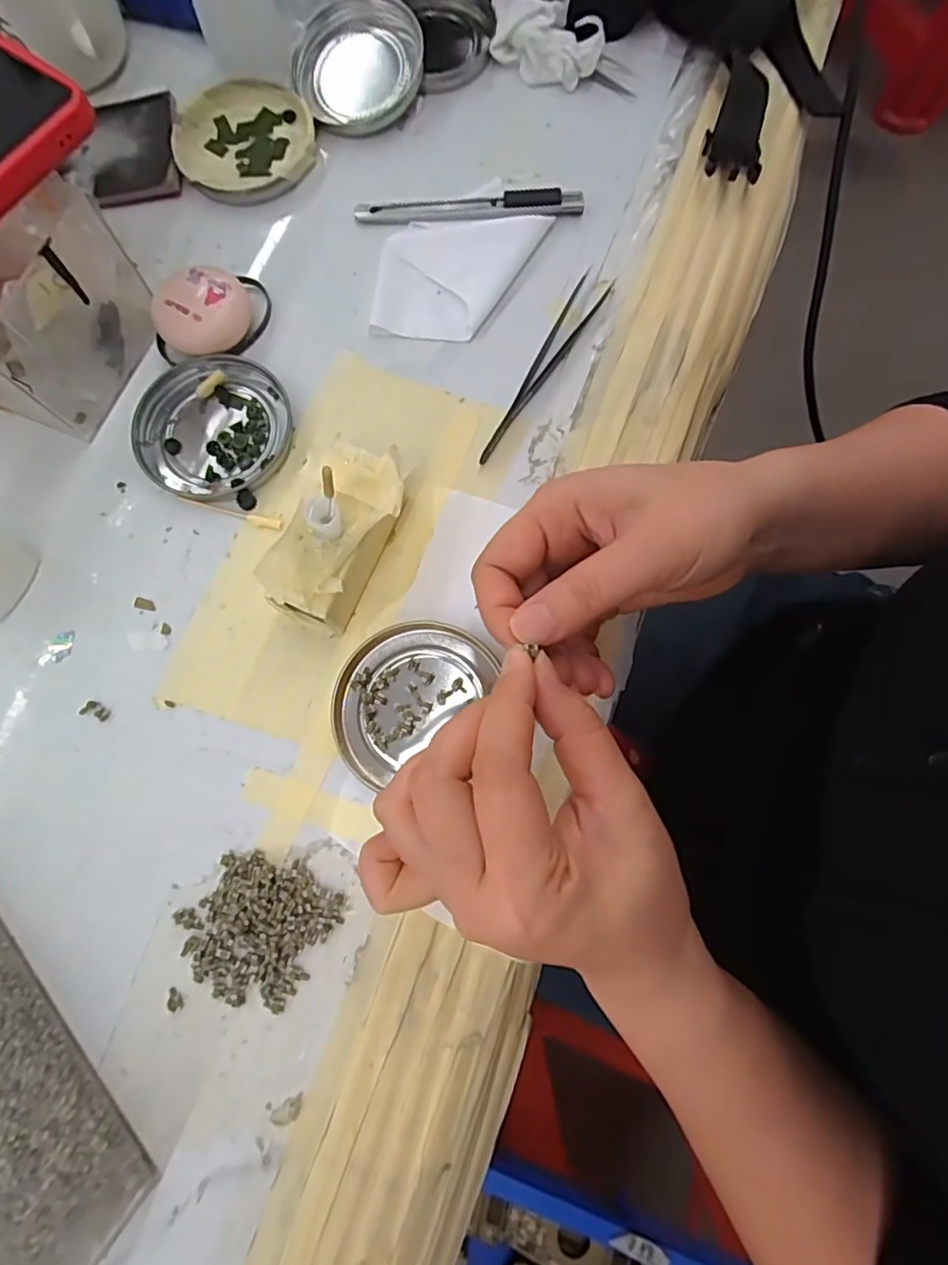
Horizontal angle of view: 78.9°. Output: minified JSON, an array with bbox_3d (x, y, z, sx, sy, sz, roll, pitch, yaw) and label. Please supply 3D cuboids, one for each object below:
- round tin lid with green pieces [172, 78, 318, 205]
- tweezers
[{"bbox_3d":[-0.134,-0.287,0.336,0.078,0.010,0.080,0,78,1],"label":"round tin lid with green pieces"},{"bbox_3d":[0.034,-0.140,0.302,0.016,0.004,0.124,32,81,7],"label":"tweezers"}]

